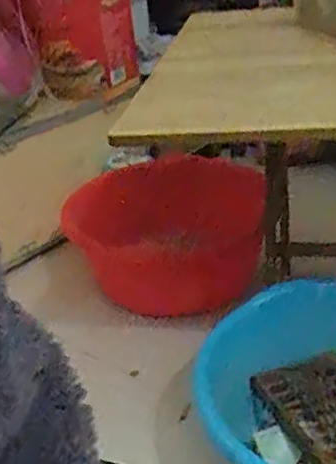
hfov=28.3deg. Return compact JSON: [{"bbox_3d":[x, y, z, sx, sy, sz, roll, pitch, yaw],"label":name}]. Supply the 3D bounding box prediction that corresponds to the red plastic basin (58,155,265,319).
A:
[{"bbox_3d":[-0.007,0.031,1.529,0.264,0.348,0.444,-25,34,-34],"label":"red plastic basin"}]

